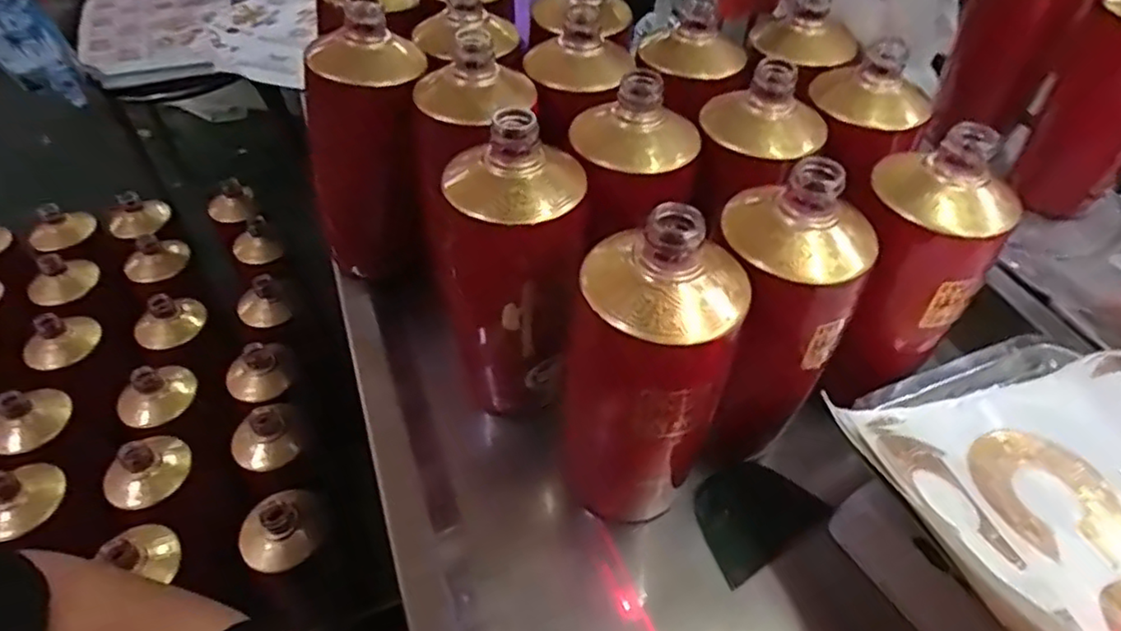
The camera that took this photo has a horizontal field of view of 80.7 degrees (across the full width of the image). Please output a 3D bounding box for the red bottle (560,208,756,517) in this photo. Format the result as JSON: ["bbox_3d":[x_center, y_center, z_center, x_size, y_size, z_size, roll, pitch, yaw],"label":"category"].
[{"bbox_3d":[0.043,0.037,0.344,0.078,0.185,0.079,20,52,18],"label":"red bottle"}]

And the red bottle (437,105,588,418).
[{"bbox_3d":[-0.027,-0.021,0.401,0.083,0.193,0.073,-10,49,-7],"label":"red bottle"}]

